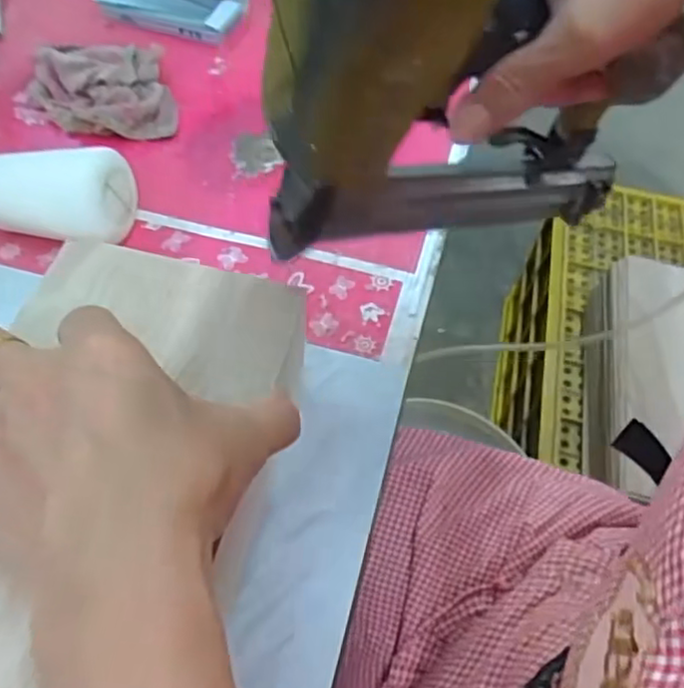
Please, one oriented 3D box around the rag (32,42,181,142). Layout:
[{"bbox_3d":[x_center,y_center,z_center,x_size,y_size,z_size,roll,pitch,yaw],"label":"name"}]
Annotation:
[{"bbox_3d":[-0.202,-0.217,0.569,0.112,0.029,0.115,-9,55,-11],"label":"rag"}]

